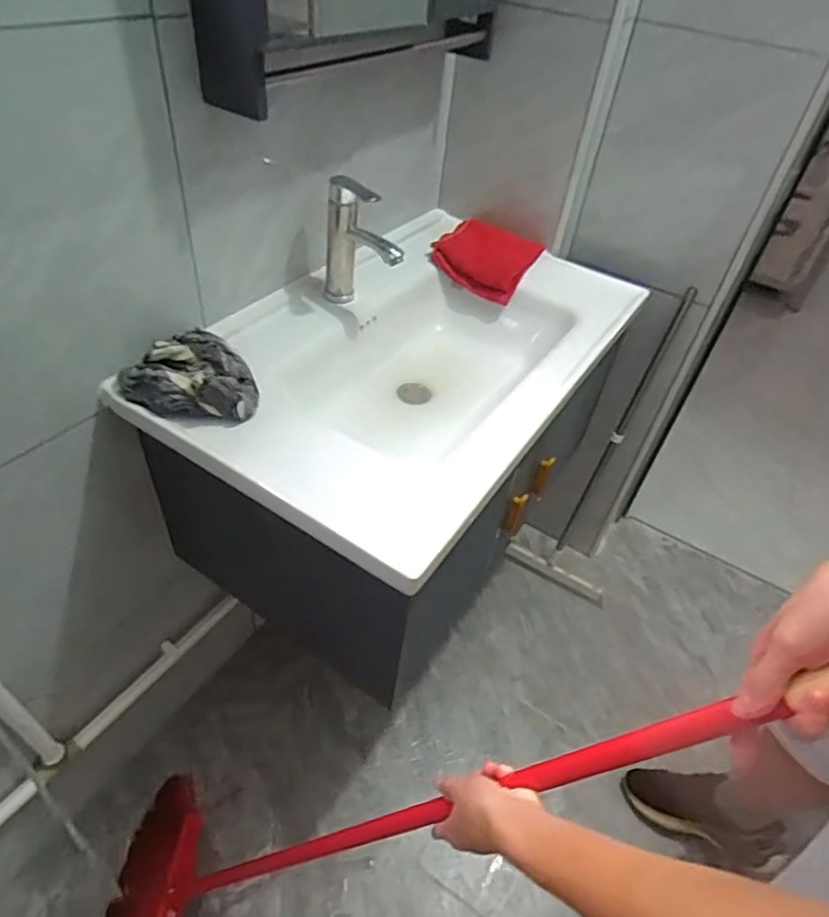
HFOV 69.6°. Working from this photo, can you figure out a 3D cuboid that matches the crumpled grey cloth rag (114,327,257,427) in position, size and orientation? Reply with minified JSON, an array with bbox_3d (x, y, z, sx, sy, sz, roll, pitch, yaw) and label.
[{"bbox_3d":[-0.276,-0.103,0.743,0.163,0.062,0.123,24,47,17],"label":"crumpled grey cloth rag"}]

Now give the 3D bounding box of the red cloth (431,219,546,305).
[{"bbox_3d":[0.133,-0.386,1.133,0.170,0.032,0.166,29,63,12],"label":"red cloth"}]

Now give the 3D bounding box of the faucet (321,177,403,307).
[{"bbox_3d":[-0.083,-0.310,0.903,0.063,0.203,0.130,-27,53,-30],"label":"faucet"}]

